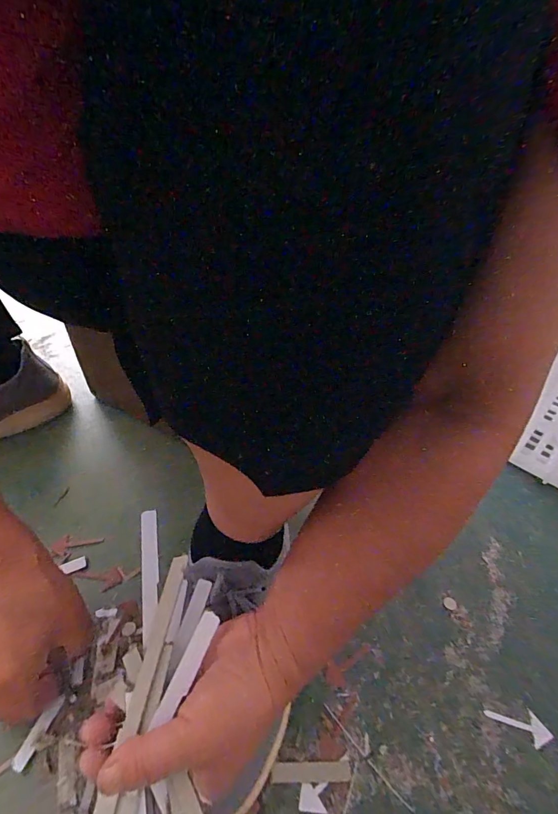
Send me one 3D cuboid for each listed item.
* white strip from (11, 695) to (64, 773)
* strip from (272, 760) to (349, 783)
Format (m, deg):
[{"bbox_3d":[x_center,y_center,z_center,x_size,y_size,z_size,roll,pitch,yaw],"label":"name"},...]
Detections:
[{"bbox_3d":[-0.176,0.237,0.287,0.011,0.007,0.045,17,47,17],"label":"white strip"},{"bbox_3d":[0.022,0.256,0.275,0.054,0.004,0.011,0,40,-2],"label":"strip"}]

